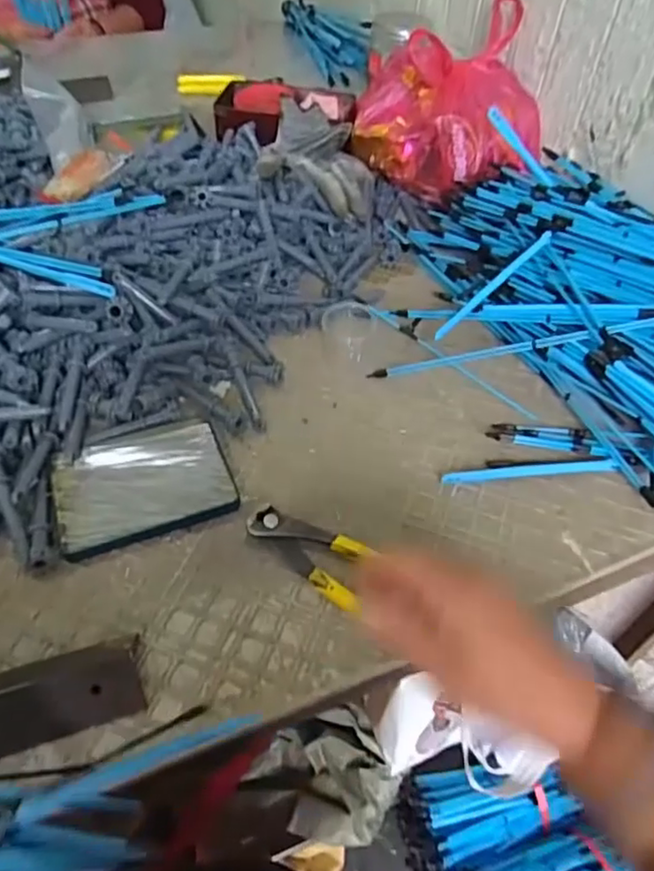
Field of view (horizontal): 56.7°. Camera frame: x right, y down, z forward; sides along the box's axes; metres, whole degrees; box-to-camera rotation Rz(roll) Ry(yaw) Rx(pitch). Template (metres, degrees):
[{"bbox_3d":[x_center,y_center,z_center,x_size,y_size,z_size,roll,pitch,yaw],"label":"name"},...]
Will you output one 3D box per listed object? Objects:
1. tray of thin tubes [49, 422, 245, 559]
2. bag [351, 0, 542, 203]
[{"bbox_3d":[-0.141,0.033,0.463,0.128,0.012,0.102,-13,52,-15],"label":"tray of thin tubes"},{"bbox_3d":[0.158,-0.399,0.737,0.201,0.147,0.175,-34,59,-28],"label":"bag"}]

